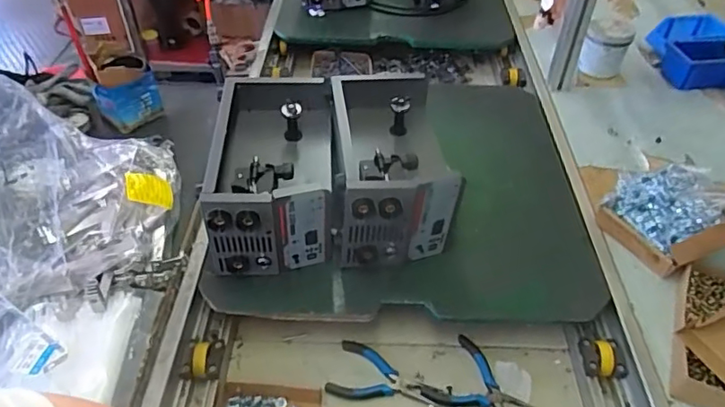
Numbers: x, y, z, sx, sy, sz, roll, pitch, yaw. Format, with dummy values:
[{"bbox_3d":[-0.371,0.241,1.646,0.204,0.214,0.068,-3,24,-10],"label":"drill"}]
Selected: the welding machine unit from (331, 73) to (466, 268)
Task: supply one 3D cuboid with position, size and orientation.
[{"bbox_3d":[0.040,-0.063,0.860,0.169,0.172,0.298,-3,45,-4],"label":"welding machine unit"}]

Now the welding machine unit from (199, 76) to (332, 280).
[{"bbox_3d":[-0.134,-0.048,0.843,0.157,0.162,0.300,0,45,-1],"label":"welding machine unit"}]

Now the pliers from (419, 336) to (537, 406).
[{"bbox_3d":[0.170,0.263,0.764,0.137,0.012,0.111,27,51,25],"label":"pliers"}]

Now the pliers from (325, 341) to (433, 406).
[{"bbox_3d":[0.028,0.250,0.773,0.142,0.010,0.086,14,46,13],"label":"pliers"}]

